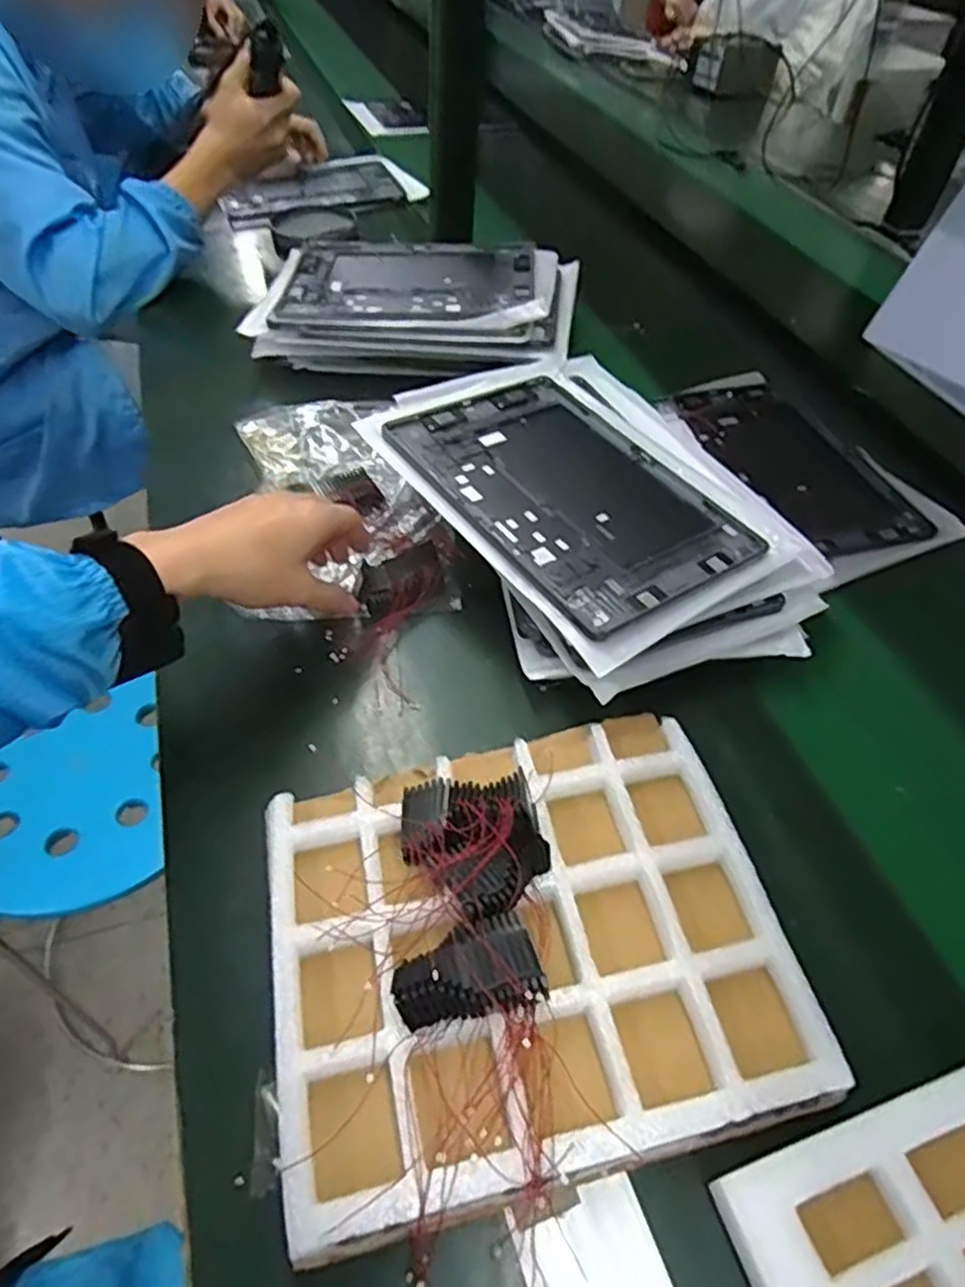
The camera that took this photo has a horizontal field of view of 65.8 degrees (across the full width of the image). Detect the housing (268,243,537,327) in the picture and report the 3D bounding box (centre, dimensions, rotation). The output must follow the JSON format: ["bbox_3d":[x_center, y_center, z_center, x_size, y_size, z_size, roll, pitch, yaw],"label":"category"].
[{"bbox_3d":[-0.077,-0.386,0.793,0.260,0.016,0.177,1,50,4],"label":"housing"}]

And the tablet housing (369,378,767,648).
[{"bbox_3d":[0.063,-0.117,0.556,0.167,0.013,0.259,-28,55,-25],"label":"tablet housing"}]

